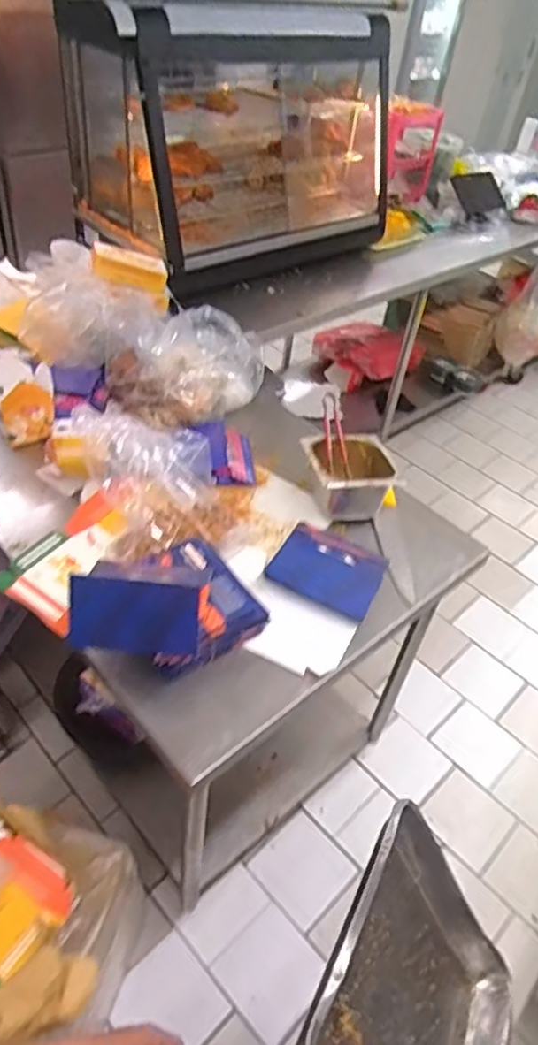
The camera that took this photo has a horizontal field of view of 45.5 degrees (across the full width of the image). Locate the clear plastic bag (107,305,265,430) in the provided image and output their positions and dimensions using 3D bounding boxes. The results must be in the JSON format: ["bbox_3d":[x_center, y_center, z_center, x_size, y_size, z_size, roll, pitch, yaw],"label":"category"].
[{"bbox_3d":[-0.170,-0.334,1.378,0.306,0.138,0.210,-17,48,-25],"label":"clear plastic bag"}]

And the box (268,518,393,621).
[{"bbox_3d":[0.104,0.075,1.090,0.172,0.017,0.152,23,44,16],"label":"box"}]

